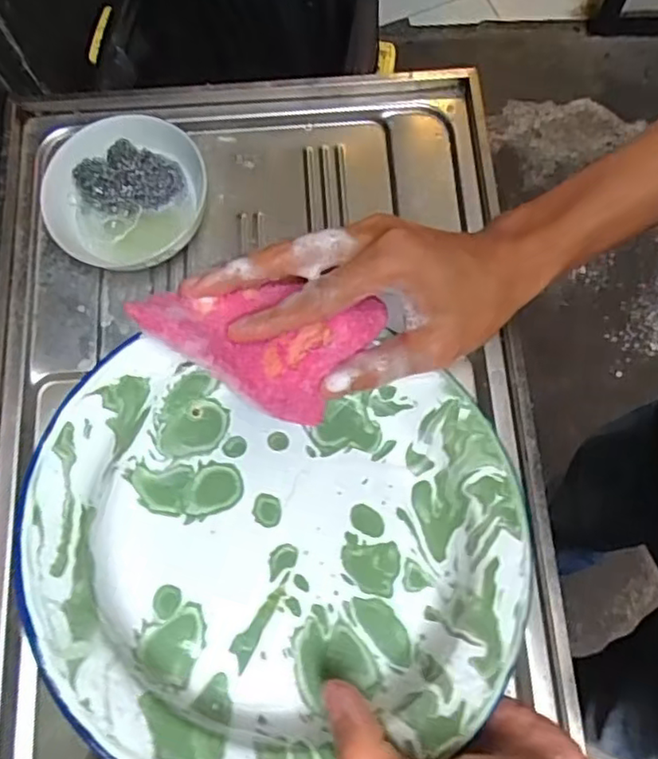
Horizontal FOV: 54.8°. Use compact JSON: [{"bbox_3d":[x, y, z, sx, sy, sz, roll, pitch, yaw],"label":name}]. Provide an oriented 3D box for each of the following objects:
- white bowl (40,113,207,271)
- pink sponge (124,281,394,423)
[{"bbox_3d":[-0.182,-0.166,0.575,0.140,0.053,0.120,-17,74,-4],"label":"white bowl"},{"bbox_3d":[-0.032,-0.016,0.295,0.113,0.014,0.062,12,80,-20],"label":"pink sponge"}]

